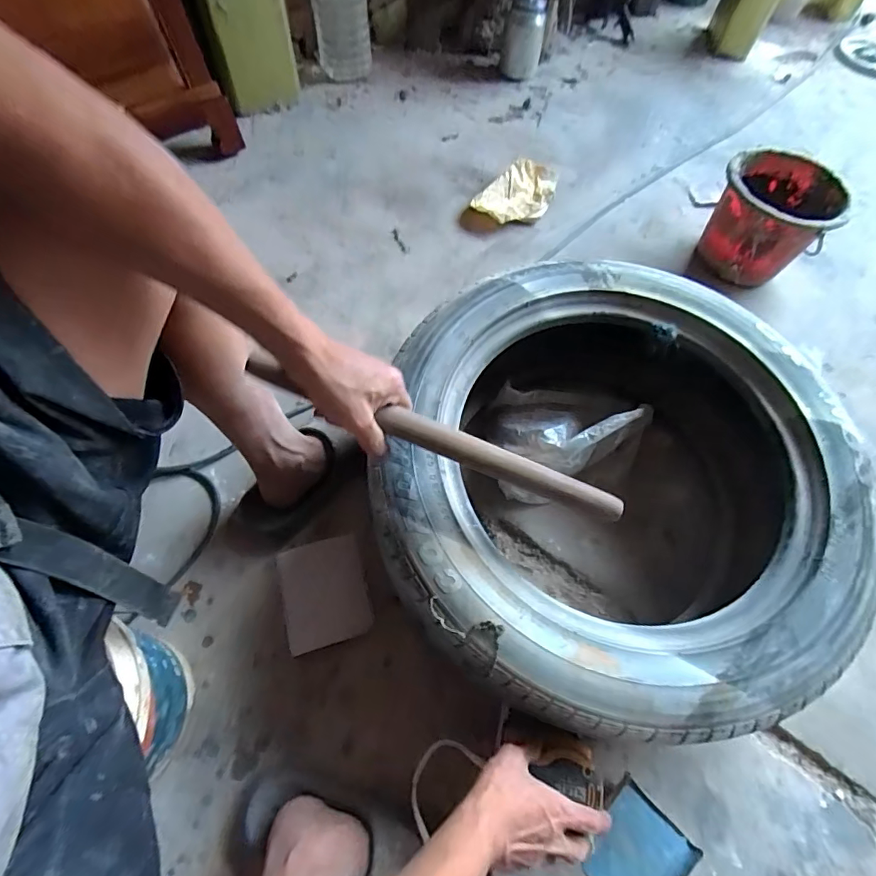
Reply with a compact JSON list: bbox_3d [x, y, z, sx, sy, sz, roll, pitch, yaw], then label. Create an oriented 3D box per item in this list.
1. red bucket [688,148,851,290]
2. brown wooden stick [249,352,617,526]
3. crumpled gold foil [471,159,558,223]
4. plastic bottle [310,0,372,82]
[{"bbox_3d":[0.628,-0.415,0.950,0.200,0.176,0.200,1,64,-3],"label":"red bucket"},{"bbox_3d":[0.006,0.003,0.470,0.377,0.027,0.025,22,64,-8],"label":"brown wooden stick"},{"bbox_3d":[0.182,-0.521,1.058,0.125,0.036,0.224,40,68,15],"label":"crumpled gold foil"},{"bbox_3d":[-0.233,-1.019,1.177,0.130,0.244,0.115,-11,65,-9],"label":"plastic bottle"}]

